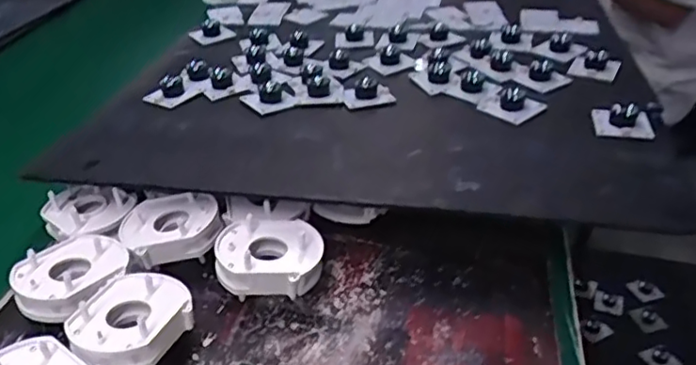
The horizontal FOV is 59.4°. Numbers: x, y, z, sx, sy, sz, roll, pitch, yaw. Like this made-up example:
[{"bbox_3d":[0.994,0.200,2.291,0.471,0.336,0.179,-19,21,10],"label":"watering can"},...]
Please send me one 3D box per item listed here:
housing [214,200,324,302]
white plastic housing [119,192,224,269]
[{"bbox_3d":[-0.053,0.054,0.422,0.072,0.037,0.070,0,34,5],"label":"housing"},{"bbox_3d":[-0.128,0.033,0.444,0.069,0.023,0.051,-14,36,-17],"label":"white plastic housing"}]

